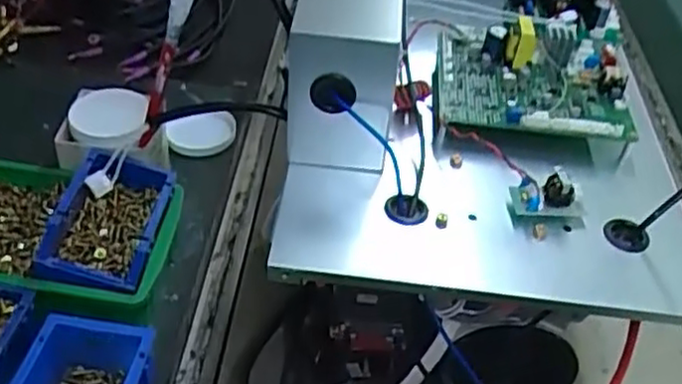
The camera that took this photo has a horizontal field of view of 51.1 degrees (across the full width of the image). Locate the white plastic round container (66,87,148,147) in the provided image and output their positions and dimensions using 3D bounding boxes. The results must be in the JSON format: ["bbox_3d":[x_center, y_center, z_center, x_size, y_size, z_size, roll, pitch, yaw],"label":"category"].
[{"bbox_3d":[-0.290,-0.093,0.890,0.094,0.019,0.110,-7,43,-14],"label":"white plastic round container"}]

